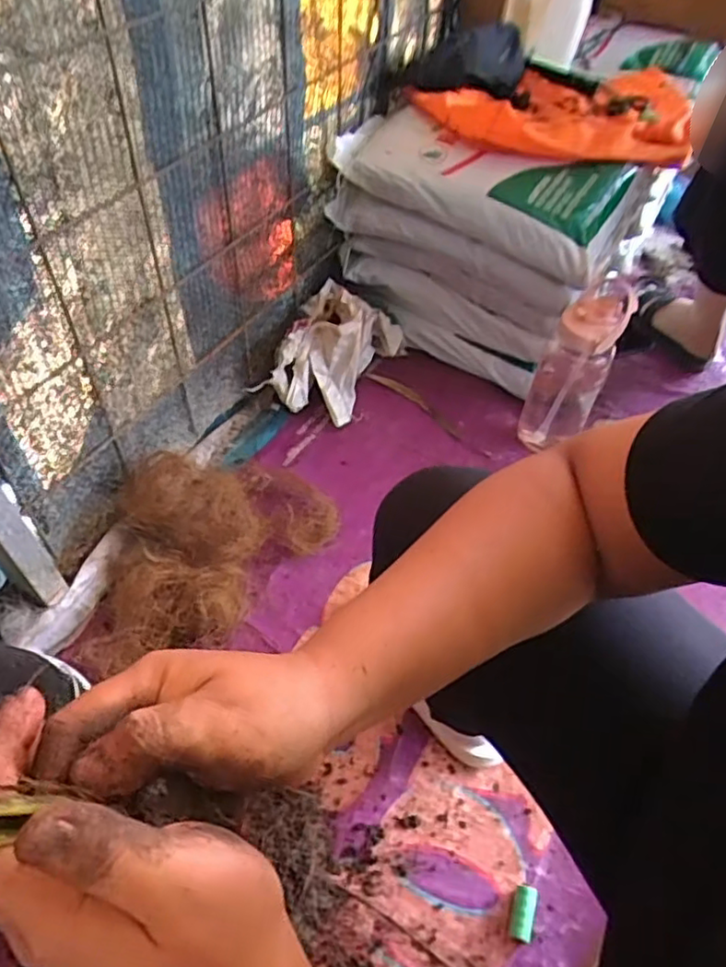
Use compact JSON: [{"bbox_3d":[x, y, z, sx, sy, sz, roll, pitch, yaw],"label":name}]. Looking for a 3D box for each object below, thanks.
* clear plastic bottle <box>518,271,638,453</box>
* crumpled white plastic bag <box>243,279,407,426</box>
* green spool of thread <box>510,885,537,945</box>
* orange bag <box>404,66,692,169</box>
[{"bbox_3d":[0.348,-0.188,1.065,0.109,0.314,0.097,24,55,15],"label":"clear plastic bottle"},{"bbox_3d":[-0.051,-0.244,1.167,0.181,0.165,0.257,19,54,11],"label":"crumpled white plastic bag"},{"bbox_3d":[0.174,0.468,0.700,0.023,0.021,0.050,17,53,10],"label":"green spool of thread"},{"bbox_3d":[0.377,-0.645,1.102,0.540,0.083,0.286,-22,56,-19],"label":"orange bag"}]

